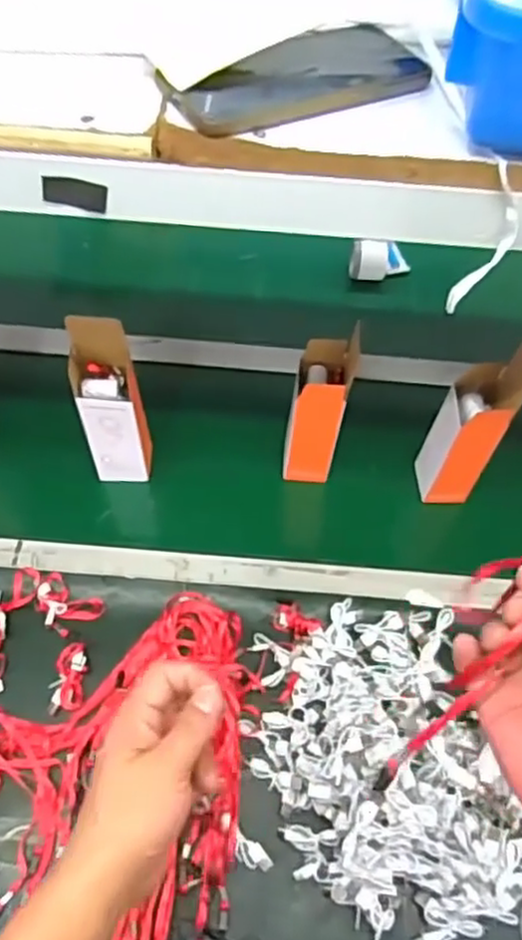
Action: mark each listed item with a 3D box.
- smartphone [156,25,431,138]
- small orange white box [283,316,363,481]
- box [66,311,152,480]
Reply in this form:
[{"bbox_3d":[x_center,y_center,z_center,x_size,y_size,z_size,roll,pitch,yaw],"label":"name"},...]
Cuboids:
[{"bbox_3d":[0.020,-0.243,0.422,0.162,0.015,0.083,-22,59,-20],"label":"smartphone"},{"bbox_3d":[0.069,-0.065,0.838,0.061,0.185,0.086,11,57,5],"label":"small orange white box"},{"bbox_3d":[-0.175,-0.075,0.803,0.072,0.222,0.065,-3,57,-4],"label":"box"}]

